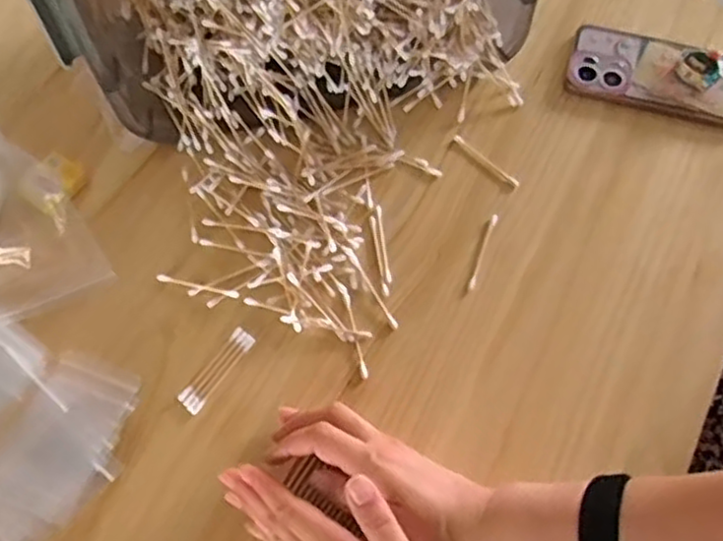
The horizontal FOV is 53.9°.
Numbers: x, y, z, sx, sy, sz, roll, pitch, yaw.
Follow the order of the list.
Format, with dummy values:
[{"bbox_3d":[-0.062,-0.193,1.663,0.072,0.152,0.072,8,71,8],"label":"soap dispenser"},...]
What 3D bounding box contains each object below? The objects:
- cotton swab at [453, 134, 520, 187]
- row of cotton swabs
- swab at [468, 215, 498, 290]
[{"bbox_3d":[0.109,-0.097,0.626,0.009,0.004,0.072,-41,73,-17],"label":"cotton swab"},{"bbox_3d":[-0.111,0.076,0.548,0.020,0.004,0.072,35,70,13],"label":"row of cotton swabs"},{"bbox_3d":[0.101,-0.017,0.587,0.006,0.004,0.072,20,67,7],"label":"swab"}]

